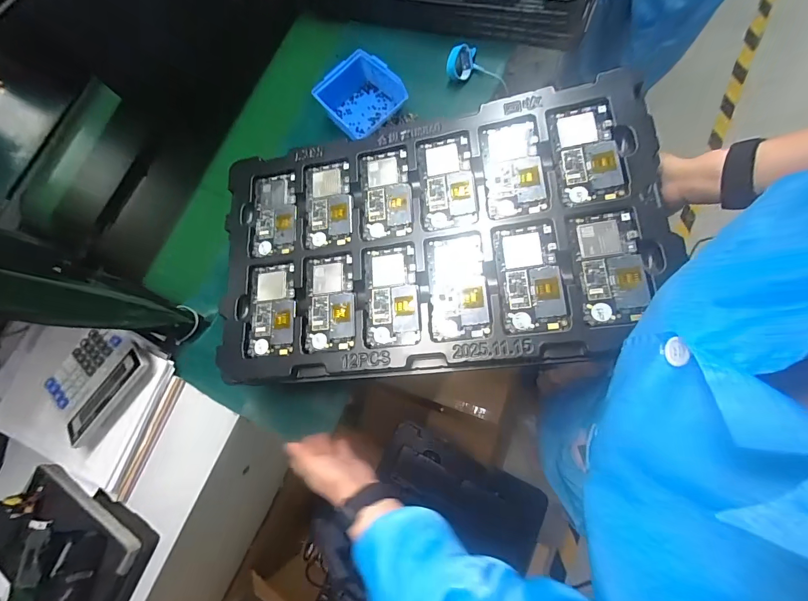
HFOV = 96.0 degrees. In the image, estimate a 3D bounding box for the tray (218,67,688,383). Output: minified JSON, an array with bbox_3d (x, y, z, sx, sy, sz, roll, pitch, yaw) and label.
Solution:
[{"bbox_3d":[0.017,-0.079,0.461,0.539,0.018,0.326,-8,77,12],"label":"tray"}]

